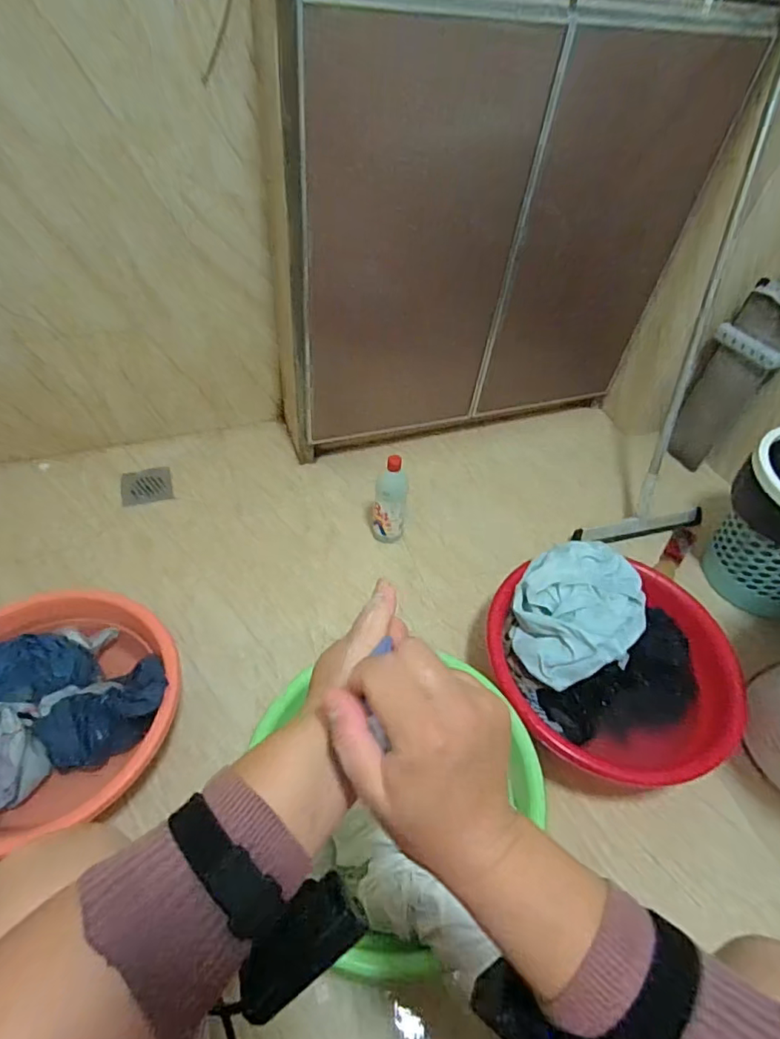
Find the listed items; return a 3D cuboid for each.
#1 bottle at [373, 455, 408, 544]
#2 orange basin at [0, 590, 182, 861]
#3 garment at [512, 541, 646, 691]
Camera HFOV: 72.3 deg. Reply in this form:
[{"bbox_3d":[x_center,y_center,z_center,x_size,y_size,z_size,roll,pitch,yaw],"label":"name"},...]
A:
[{"bbox_3d":[-0.001,-0.028,1.000,0.061,0.189,0.049,5,49,0],"label":"bottle"},{"bbox_3d":[-0.459,0.271,0.728,0.324,0.126,0.312,2,49,-3],"label":"orange basin"},{"bbox_3d":[0.287,0.134,0.811,0.180,0.092,0.232,20,51,12],"label":"garment"}]

